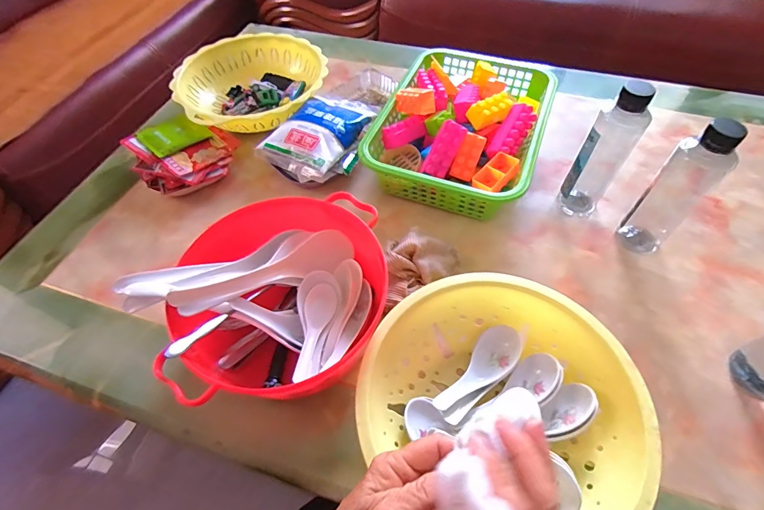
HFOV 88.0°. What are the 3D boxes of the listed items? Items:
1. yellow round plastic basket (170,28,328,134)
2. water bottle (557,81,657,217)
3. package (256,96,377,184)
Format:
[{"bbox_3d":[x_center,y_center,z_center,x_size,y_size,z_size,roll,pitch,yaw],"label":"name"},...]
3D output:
[{"bbox_3d":[-0.222,-0.292,0.684,0.236,0.064,0.243,-1,55,2],"label":"yellow round plastic basket"},{"bbox_3d":[0.271,-0.120,0.486,0.052,0.184,0.042,30,62,21],"label":"water bottle"},{"bbox_3d":[-0.093,-0.186,0.593,0.119,0.038,0.172,21,59,16],"label":"package"}]

